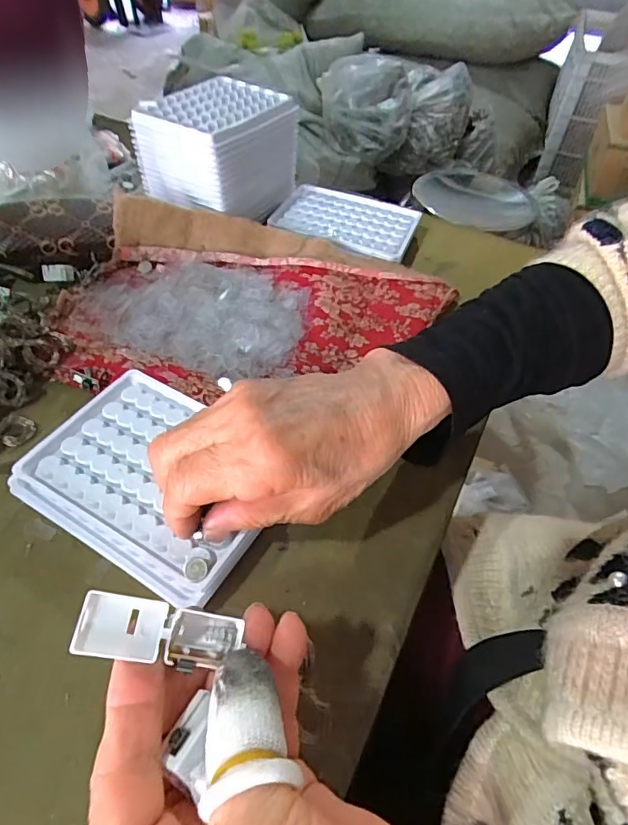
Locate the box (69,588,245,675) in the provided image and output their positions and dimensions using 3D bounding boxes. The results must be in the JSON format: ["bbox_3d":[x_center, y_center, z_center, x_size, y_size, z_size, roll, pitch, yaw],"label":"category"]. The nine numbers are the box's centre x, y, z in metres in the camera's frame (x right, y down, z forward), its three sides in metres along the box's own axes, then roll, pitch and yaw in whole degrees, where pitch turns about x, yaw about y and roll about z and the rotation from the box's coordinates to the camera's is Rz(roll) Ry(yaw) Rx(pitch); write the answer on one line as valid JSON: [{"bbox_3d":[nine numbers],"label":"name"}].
[{"bbox_3d":[-0.053,0.076,0.175,0.054,0.012,0.019,21,45,-25],"label":"box"}]

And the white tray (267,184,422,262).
[{"bbox_3d":[0.033,-0.190,0.499,0.129,0.009,0.102,18,48,10],"label":"white tray"}]

